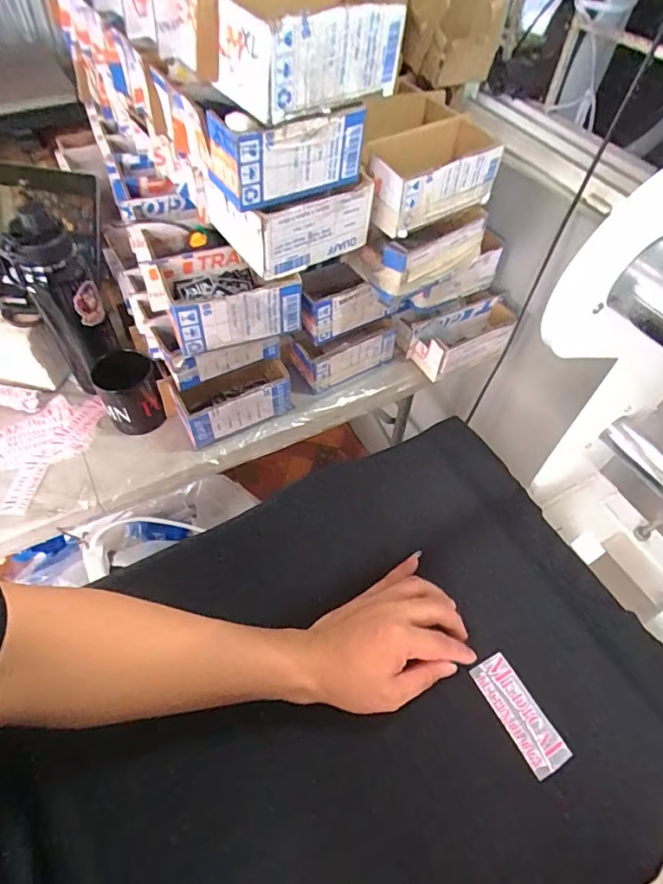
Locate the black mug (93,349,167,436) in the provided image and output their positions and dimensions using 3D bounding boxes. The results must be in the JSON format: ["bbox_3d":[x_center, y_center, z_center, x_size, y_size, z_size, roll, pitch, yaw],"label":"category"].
[{"bbox_3d":[-0.291,-0.073,0.712,0.080,0.086,0.089,-18,57,-16],"label":"black mug"}]

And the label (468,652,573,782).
[{"bbox_3d":[0.157,0.227,0.415,0.037,0.004,0.090,-24,61,-19],"label":"label"}]

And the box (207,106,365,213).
[{"bbox_3d":[-0.048,-0.302,0.510,0.155,0.077,0.079,-27,60,-21],"label":"box"}]

